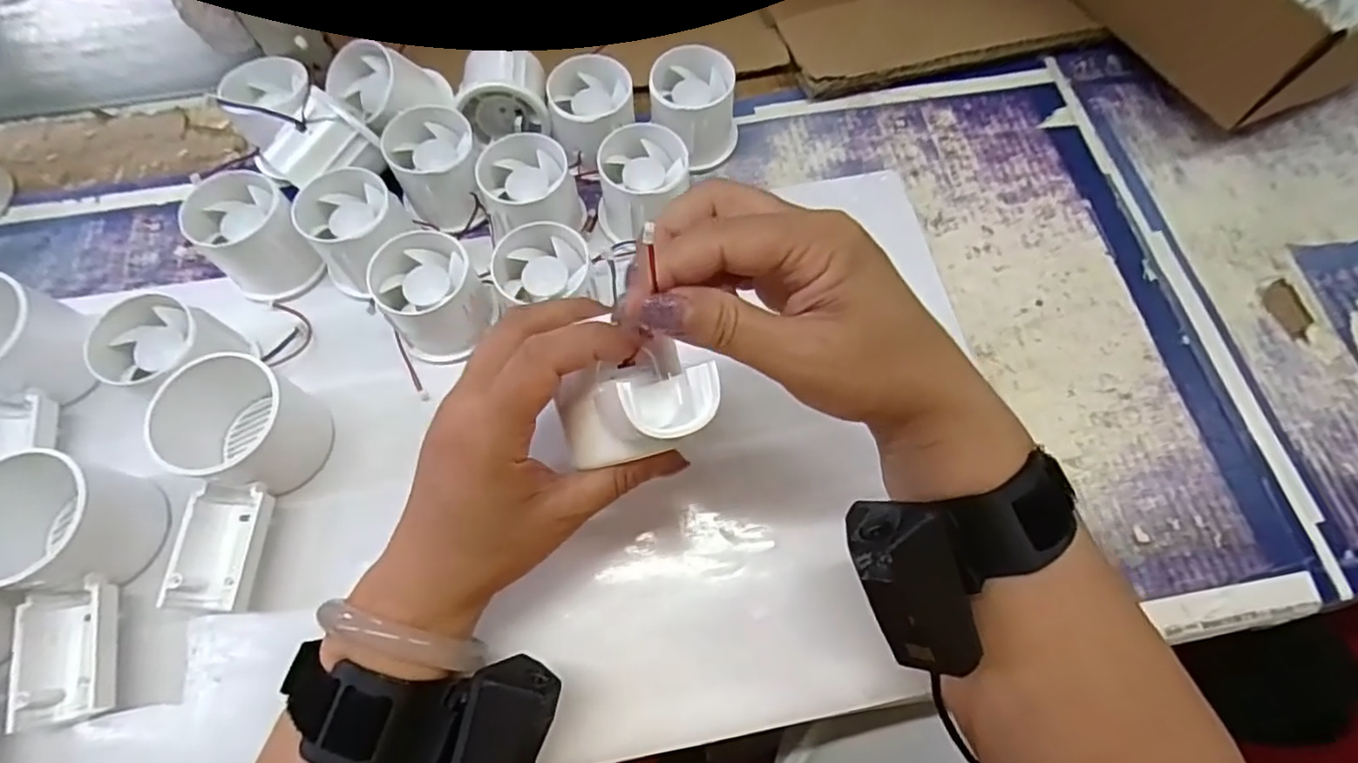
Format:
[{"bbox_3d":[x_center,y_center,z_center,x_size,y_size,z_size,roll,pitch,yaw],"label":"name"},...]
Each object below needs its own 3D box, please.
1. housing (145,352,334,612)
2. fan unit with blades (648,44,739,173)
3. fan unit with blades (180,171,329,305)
[{"bbox_3d":[-0.213,0.044,0.306,0.057,0.050,0.123,-4,68,-2],"label":"housing"},{"bbox_3d":[0.010,-0.168,0.394,0.053,0.044,0.061,1,68,0],"label":"fan unit with blades"},{"bbox_3d":[-0.239,-0.081,0.358,0.053,0.046,0.062,-42,74,-15],"label":"fan unit with blades"}]

